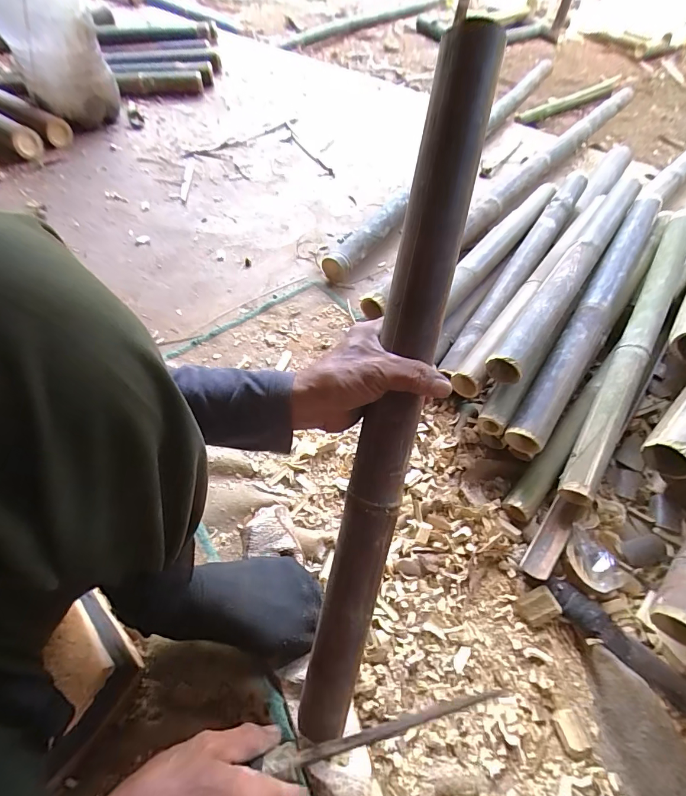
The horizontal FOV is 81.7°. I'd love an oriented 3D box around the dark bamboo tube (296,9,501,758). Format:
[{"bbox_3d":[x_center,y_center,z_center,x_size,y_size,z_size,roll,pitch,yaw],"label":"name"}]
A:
[{"bbox_3d":[0.042,0.029,0.354,0.053,0.046,0.621,13,98,8],"label":"dark bamboo tube"}]

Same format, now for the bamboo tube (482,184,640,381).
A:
[{"bbox_3d":[0.427,-0.252,0.720,0.057,0.045,0.620,33,63,19],"label":"bamboo tube"}]

